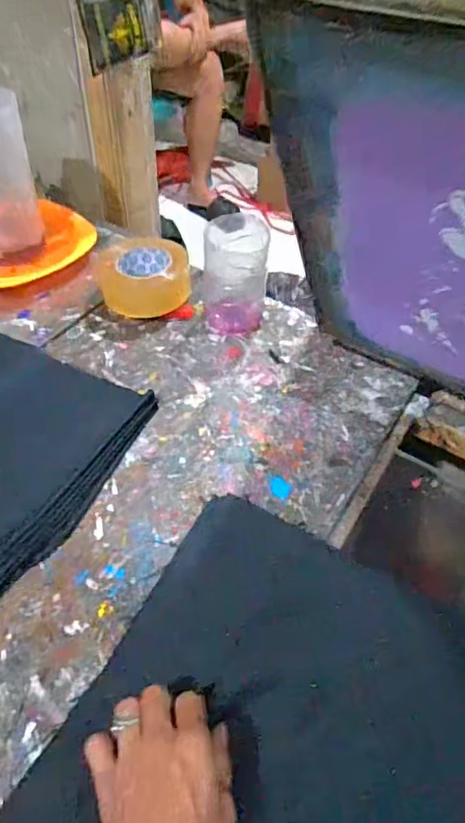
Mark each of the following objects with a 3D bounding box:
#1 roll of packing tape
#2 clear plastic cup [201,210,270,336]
[{"bbox_3d":[-0.129,-0.201,0.798,0.128,0.048,0.122,1,50,-1],"label":"roll of packing tape"},{"bbox_3d":[0.003,-0.183,0.726,0.081,0.141,0.075,2,47,-2],"label":"clear plastic cup"}]

